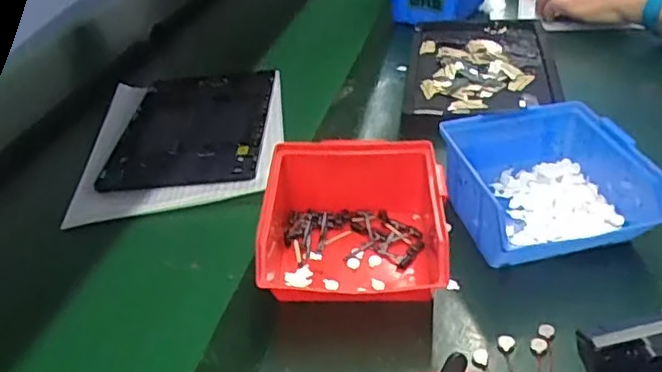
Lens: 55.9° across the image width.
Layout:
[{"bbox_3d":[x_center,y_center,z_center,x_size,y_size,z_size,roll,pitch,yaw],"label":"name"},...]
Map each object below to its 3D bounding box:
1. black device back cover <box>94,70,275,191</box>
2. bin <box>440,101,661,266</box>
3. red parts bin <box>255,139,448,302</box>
[{"bbox_3d":[-0.148,-0.068,0.685,0.156,0.013,0.233,-4,33,4],"label":"black device back cover"},{"bbox_3d":[0.160,0.001,0.471,0.124,0.065,0.131,-10,34,-5],"label":"bin"},{"bbox_3d":[0.013,0.029,0.450,0.134,0.070,0.133,-3,34,4],"label":"red parts bin"}]

